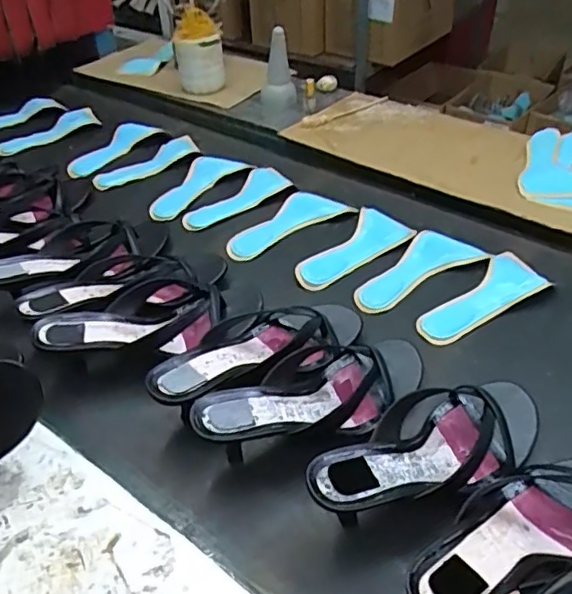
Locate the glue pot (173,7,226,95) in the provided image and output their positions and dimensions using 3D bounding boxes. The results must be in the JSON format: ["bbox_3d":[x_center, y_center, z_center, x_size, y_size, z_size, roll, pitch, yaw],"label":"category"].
[{"bbox_3d":[-0.189,-0.528,1.293,0.100,0.152,0.099,-12,42,-6],"label":"glue pot"}]

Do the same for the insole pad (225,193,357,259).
[{"bbox_3d":[-0.004,-0.114,0.884,0.203,0.008,0.084,-30,46,-24],"label":"insole pad"}]

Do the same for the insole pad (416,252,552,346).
[{"bbox_3d":[0.232,0.000,0.730,0.188,0.011,0.078,-25,46,-17],"label":"insole pad"}]

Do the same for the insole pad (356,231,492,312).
[{"bbox_3d":[0.165,-0.039,0.791,0.208,0.009,0.091,-26,45,-20],"label":"insole pad"}]

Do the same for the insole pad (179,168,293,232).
[{"bbox_3d":[-0.072,-0.153,0.937,0.074,0.016,0.194,28,52,33],"label":"insole pad"}]

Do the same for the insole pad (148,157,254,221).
[{"bbox_3d":[-0.155,-0.186,0.979,0.088,0.012,0.194,28,52,33],"label":"insole pad"}]

